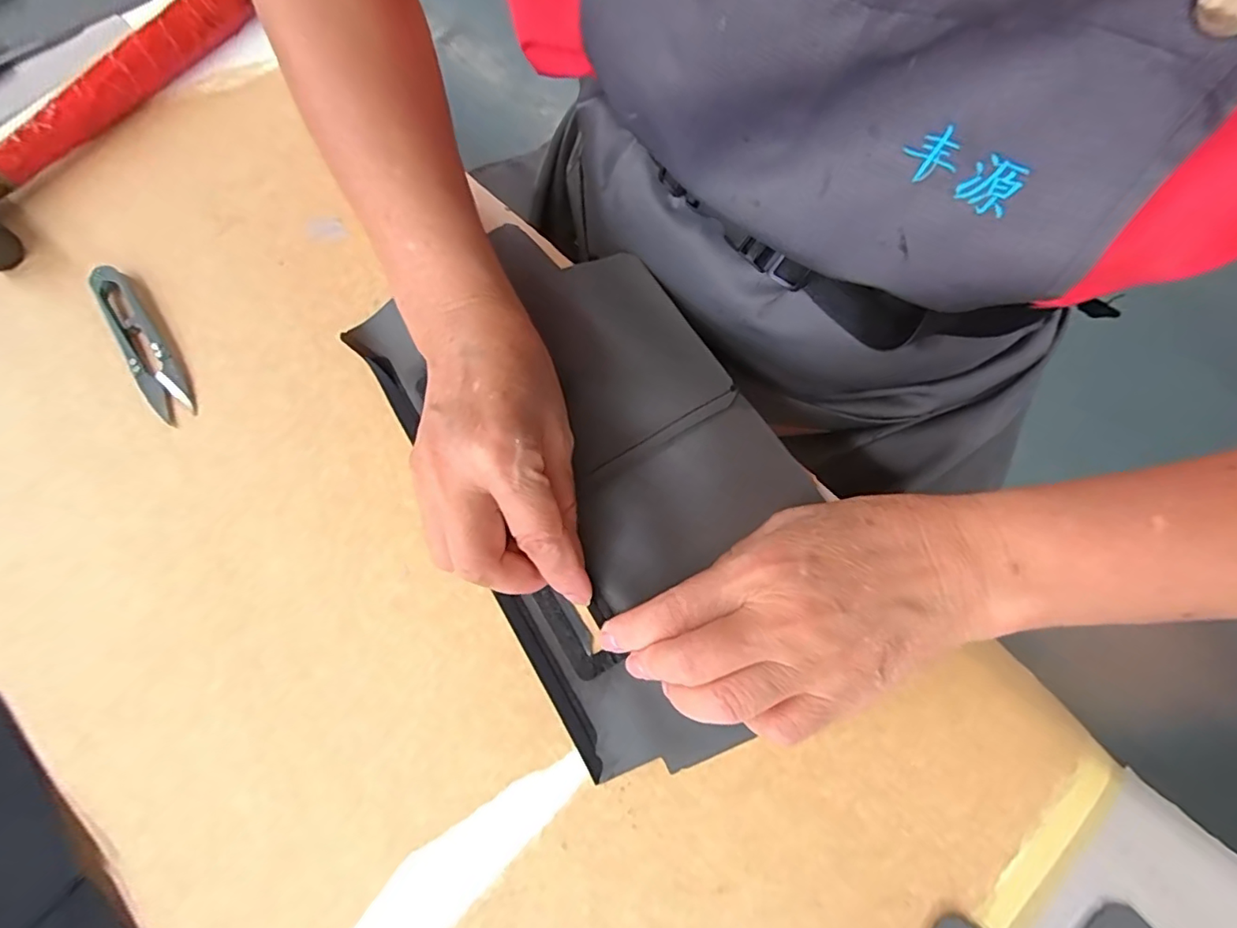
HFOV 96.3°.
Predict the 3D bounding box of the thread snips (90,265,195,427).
[{"bbox_3d":[-0.265,-0.067,0.305,0.023,0.013,0.099,-36,76,-9],"label":"thread snips"}]

